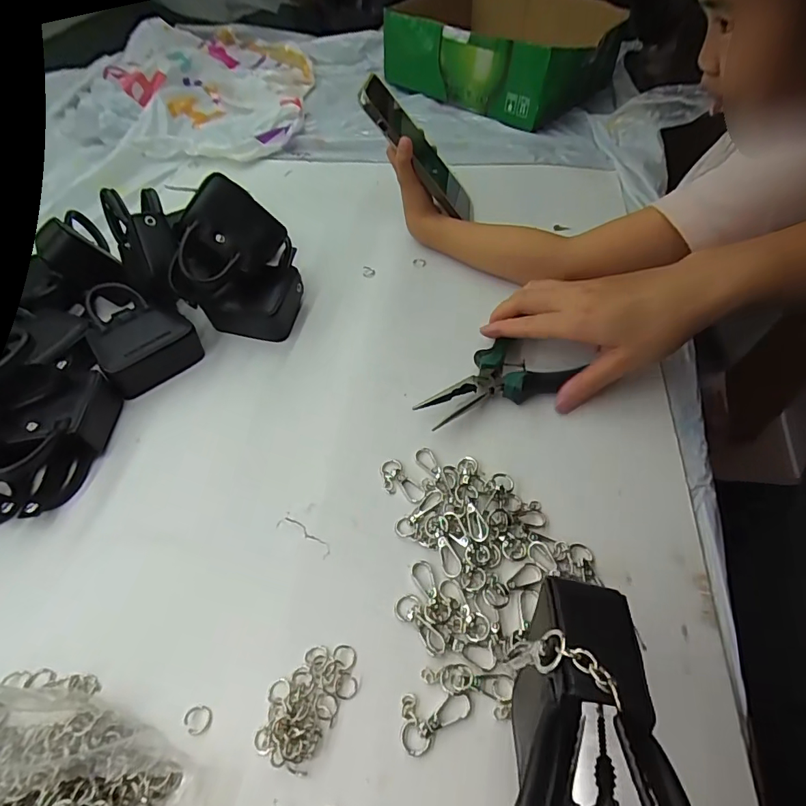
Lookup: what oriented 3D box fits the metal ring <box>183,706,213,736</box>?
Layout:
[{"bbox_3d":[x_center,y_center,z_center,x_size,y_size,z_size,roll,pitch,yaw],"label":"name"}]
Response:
[{"bbox_3d":[-0.108,0.166,0.250,0.013,0.005,0.013,-1,52,2],"label":"metal ring"}]

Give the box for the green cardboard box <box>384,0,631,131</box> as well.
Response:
[{"bbox_3d":[0.144,-0.537,0.727,0.299,0.110,0.271,29,59,23],"label":"green cardboard box"}]

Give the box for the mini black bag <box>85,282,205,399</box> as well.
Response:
[{"bbox_3d":[-0.230,-0.059,0.412,0.075,0.043,0.092,-39,60,-24],"label":"mini black bag"}]

